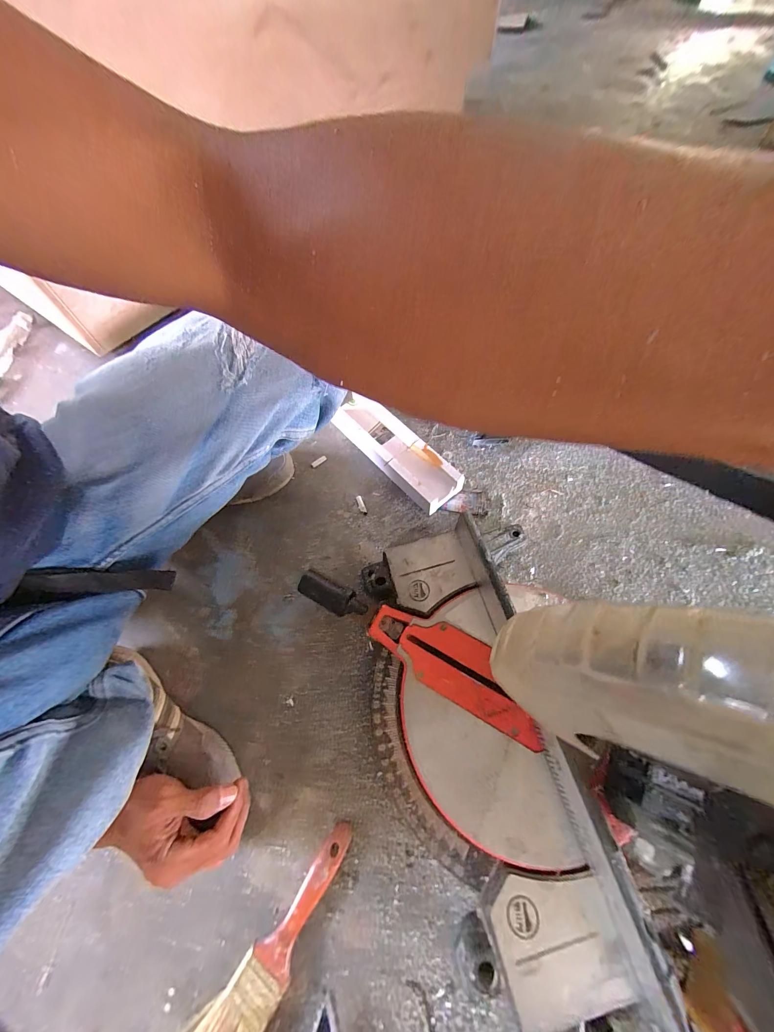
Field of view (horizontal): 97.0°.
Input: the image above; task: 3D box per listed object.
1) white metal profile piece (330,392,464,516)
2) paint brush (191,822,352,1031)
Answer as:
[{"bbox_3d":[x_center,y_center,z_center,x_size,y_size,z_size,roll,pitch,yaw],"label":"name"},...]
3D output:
[{"bbox_3d":[0.016,-0.112,0.606,0.083,0.049,0.259,-38,67,-15],"label":"white metal profile piece"},{"bbox_3d":[-0.113,0.442,0.354,0.055,0.023,0.223,29,68,17],"label":"paint brush"}]

